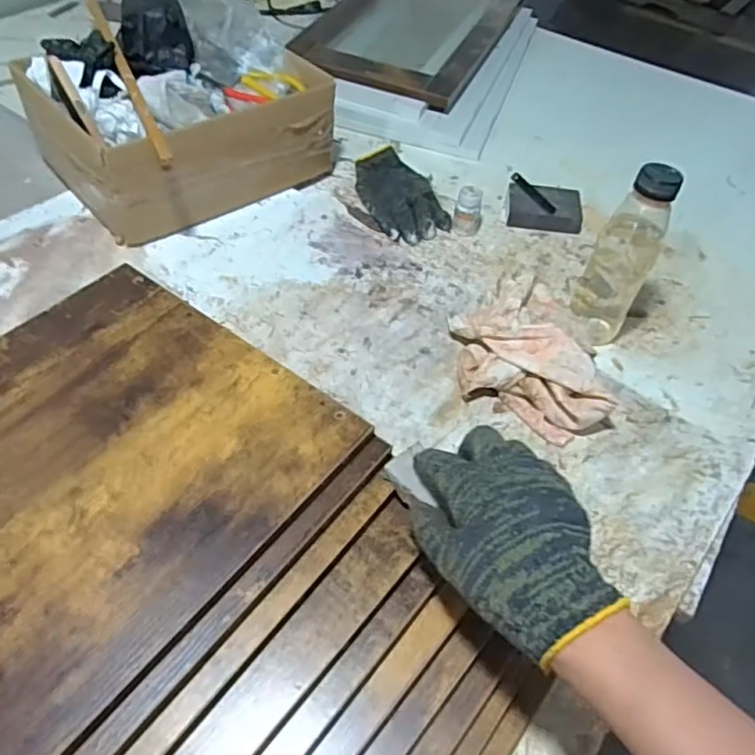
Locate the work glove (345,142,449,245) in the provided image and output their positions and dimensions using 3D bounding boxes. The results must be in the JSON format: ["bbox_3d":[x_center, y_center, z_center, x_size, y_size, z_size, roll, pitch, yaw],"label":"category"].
[{"bbox_3d":[0.019,-0.251,0.847,0.110,0.027,0.179,-15,53,-17],"label":"work glove"}]

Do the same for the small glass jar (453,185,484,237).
[{"bbox_3d":[0.117,-0.212,0.791,0.036,0.057,0.028,14,50,6],"label":"small glass jar"}]

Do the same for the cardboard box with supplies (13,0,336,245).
[{"bbox_3d":[-0.252,-0.343,0.772,0.303,0.180,0.255,-35,61,-29],"label":"cardboard box with supplies"}]

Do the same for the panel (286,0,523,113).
[{"bbox_3d":[0.071,-0.647,1.114,0.303,0.027,0.542,17,51,8],"label":"panel"}]

